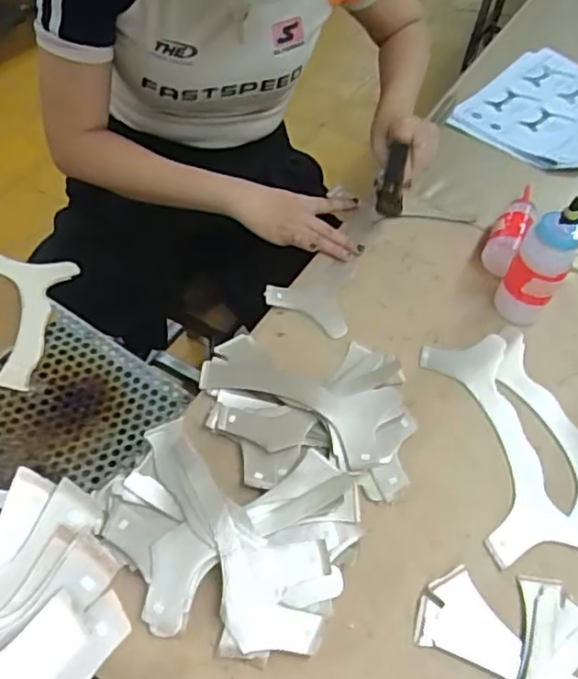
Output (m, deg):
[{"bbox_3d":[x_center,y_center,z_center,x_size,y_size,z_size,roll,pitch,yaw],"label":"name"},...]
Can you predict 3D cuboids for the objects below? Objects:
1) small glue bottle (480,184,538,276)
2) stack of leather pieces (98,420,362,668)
[{"bbox_3d":[0.267,-0.135,0.755,0.041,0.039,0.151,27,54,16],"label":"small glue bottle"},{"bbox_3d":[-0.055,0.156,0.521,0.209,0.041,0.167,16,52,8],"label":"stack of leather pieces"}]

